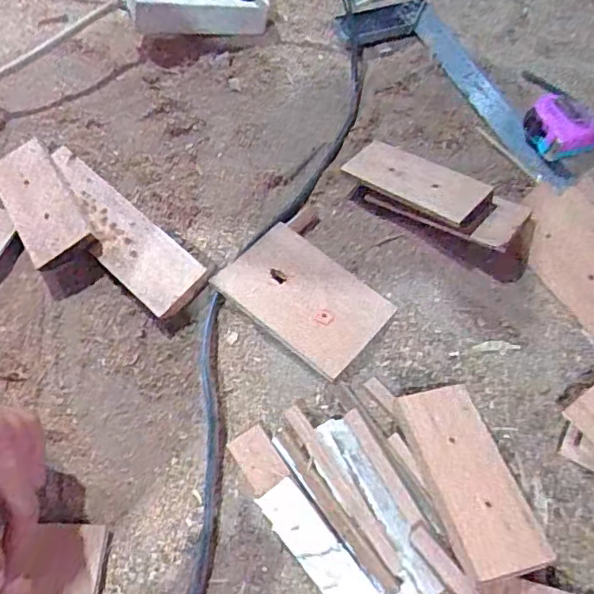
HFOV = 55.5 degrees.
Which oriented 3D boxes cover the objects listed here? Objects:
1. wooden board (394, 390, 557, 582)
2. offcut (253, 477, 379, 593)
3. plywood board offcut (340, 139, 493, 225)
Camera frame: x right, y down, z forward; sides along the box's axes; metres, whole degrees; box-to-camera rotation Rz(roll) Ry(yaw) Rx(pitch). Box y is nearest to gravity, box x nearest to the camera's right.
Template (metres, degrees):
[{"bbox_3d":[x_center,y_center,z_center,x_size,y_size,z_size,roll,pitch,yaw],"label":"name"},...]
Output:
[{"bbox_3d":[0.111,0.116,0.369,0.054,0.008,0.122,-17,53,-2],"label":"wooden board"},{"bbox_3d":[0.023,0.174,0.357,0.027,0.011,0.126,-35,66,-20],"label":"offcut"},{"bbox_3d":[0.099,-0.101,0.482,0.124,0.015,0.046,33,63,33],"label":"plywood board offcut"}]

